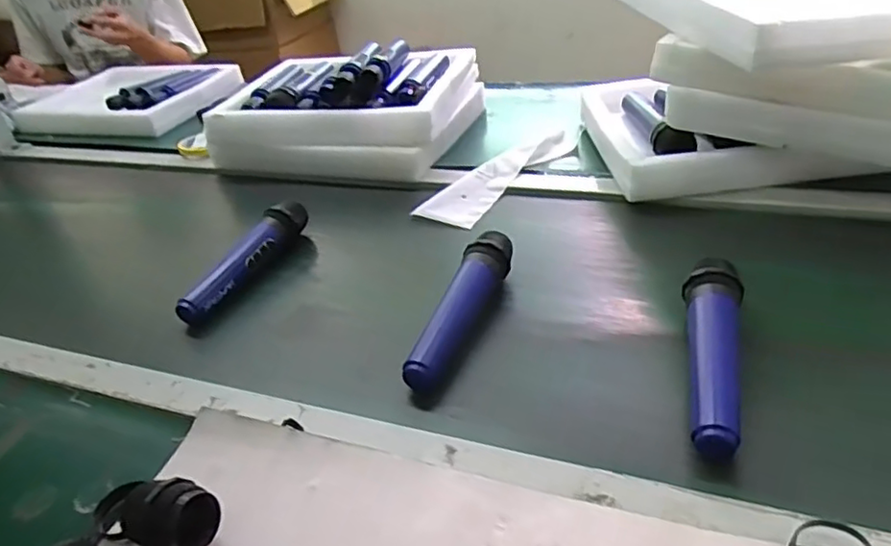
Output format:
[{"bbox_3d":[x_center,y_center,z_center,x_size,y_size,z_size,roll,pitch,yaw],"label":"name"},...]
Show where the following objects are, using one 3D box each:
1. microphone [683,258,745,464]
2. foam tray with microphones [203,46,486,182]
[{"bbox_3d":[0.210,0.060,0.505,0.045,0.051,0.178,5,36,22],"label":"microphone"},{"bbox_3d":[-0.148,-0.267,1.002,0.363,0.122,0.303,2,35,18],"label":"foam tray with microphones"}]

